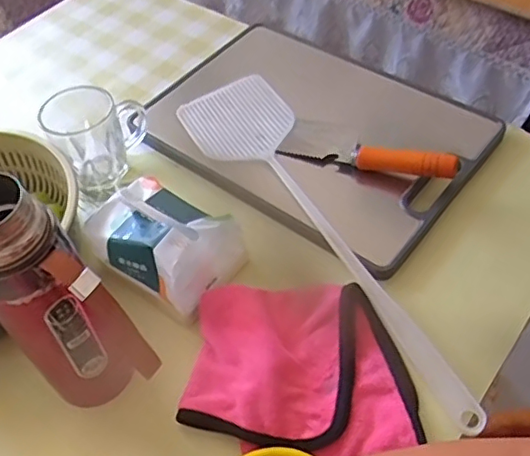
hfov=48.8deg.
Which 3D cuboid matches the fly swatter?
[{"bbox_3d":[0.055,-0.013,0.559,0.101,0.017,0.453,-27,54,-16],"label":"fly swatter"}]

